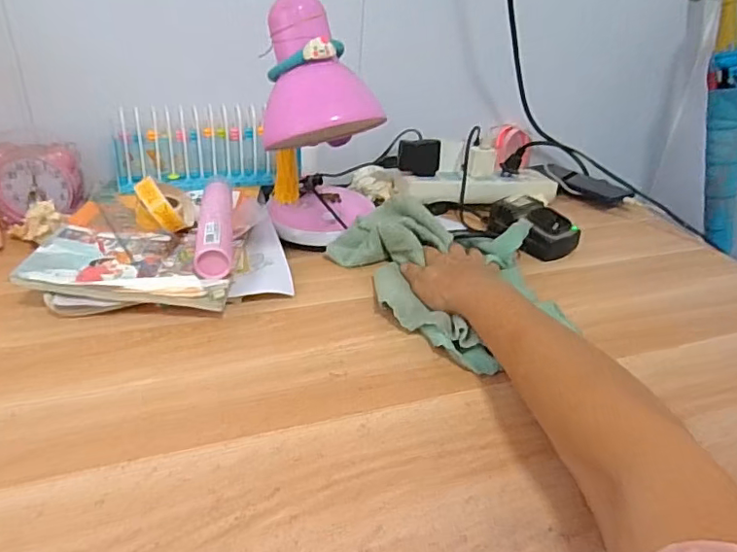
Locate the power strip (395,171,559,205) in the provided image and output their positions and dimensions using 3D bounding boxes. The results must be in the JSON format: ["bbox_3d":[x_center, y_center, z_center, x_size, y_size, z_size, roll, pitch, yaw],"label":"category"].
[{"bbox_3d":[0.157,-0.124,0.759,0.234,0.029,0.063,-3,32,-12],"label":"power strip"}]

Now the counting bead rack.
[{"bbox_3d":[-0.201,-0.156,0.669,0.207,0.100,0.031,-7,22,-22],"label":"counting bead rack"}]

